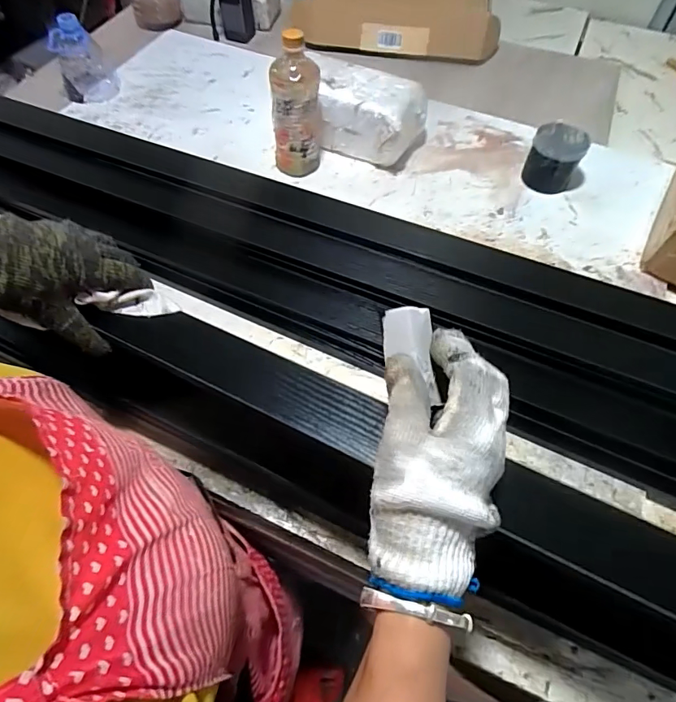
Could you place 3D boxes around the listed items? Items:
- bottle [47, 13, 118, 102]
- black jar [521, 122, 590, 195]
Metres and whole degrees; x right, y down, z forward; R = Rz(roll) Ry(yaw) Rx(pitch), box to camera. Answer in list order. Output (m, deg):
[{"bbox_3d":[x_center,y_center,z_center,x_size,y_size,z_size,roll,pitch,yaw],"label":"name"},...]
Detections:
[{"bbox_3d":[-0.482,-0.554,0.859,0.093,0.127,0.099,-17,60,-12],"label":"bottle"},{"bbox_3d":[0.353,-0.317,0.759,0.079,0.086,0.081,1,58,-1],"label":"black jar"}]

